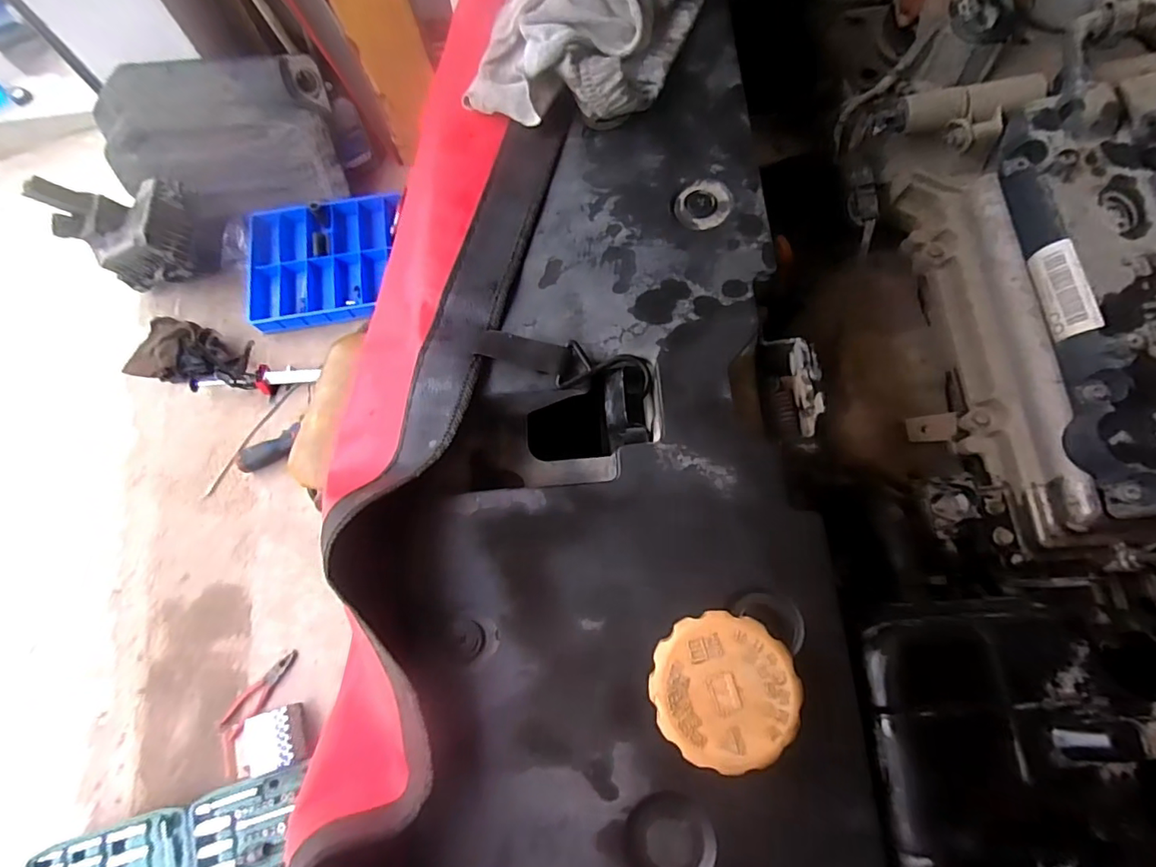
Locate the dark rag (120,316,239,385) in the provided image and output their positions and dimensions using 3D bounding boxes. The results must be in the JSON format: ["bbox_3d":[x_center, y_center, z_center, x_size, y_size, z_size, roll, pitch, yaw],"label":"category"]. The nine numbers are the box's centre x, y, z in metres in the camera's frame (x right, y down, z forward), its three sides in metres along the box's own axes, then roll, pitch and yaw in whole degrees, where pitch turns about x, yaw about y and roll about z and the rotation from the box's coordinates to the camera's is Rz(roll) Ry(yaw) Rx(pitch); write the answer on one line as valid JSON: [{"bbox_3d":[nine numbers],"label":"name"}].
[{"bbox_3d":[-0.992,-0.210,1.404,0.313,0.080,0.168,13,73,6],"label":"dark rag"}]

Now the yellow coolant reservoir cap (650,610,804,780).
[{"bbox_3d":[0.062,0.111,0.242,0.059,0.026,0.059,0,72,1],"label":"yellow coolant reservoir cap"}]

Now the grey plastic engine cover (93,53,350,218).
[{"bbox_3d":[-0.924,-0.753,1.445,0.593,0.261,0.256,-11,72,-2],"label":"grey plastic engine cover"}]

